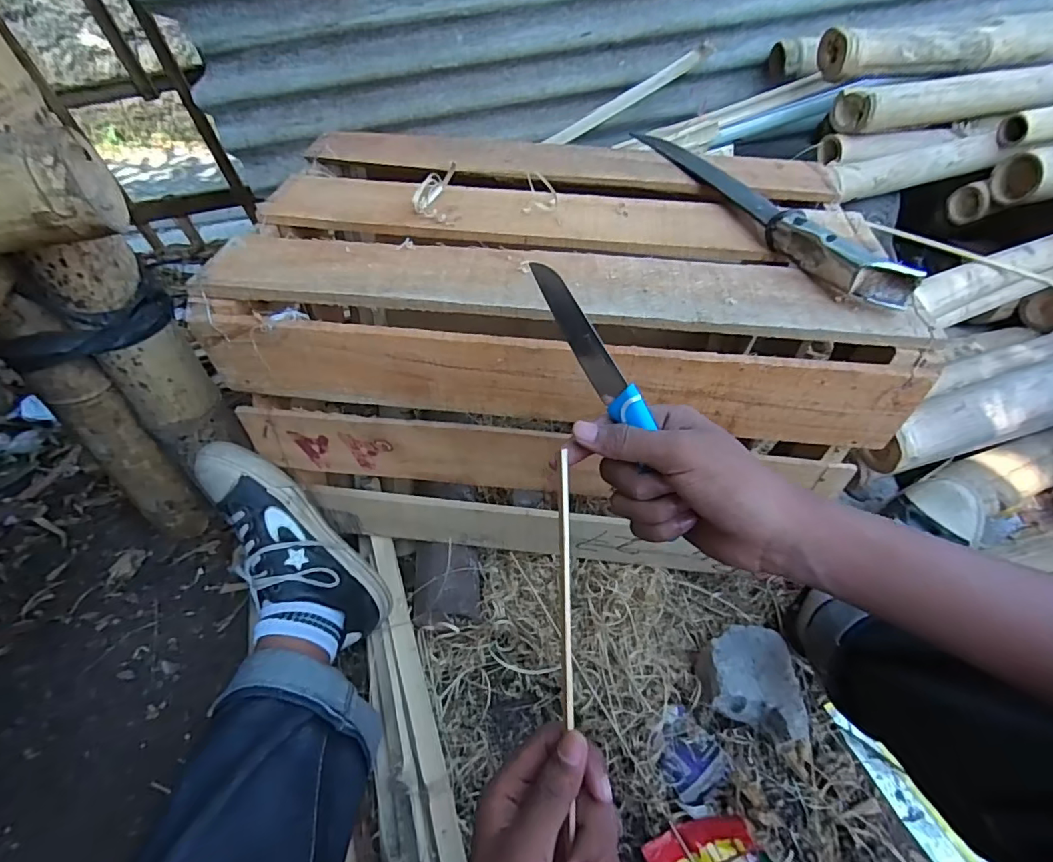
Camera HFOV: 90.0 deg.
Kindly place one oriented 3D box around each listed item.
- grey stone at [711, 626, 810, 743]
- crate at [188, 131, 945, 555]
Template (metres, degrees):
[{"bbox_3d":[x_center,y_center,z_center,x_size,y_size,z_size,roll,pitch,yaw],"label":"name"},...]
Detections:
[{"bbox_3d":[0.264,0.284,0.601,0.109,0.060,0.113,4,52,4],"label":"grey stone"},{"bbox_3d":[0.027,-0.111,0.610,0.571,0.322,0.359,2,51,3],"label":"crate"}]

